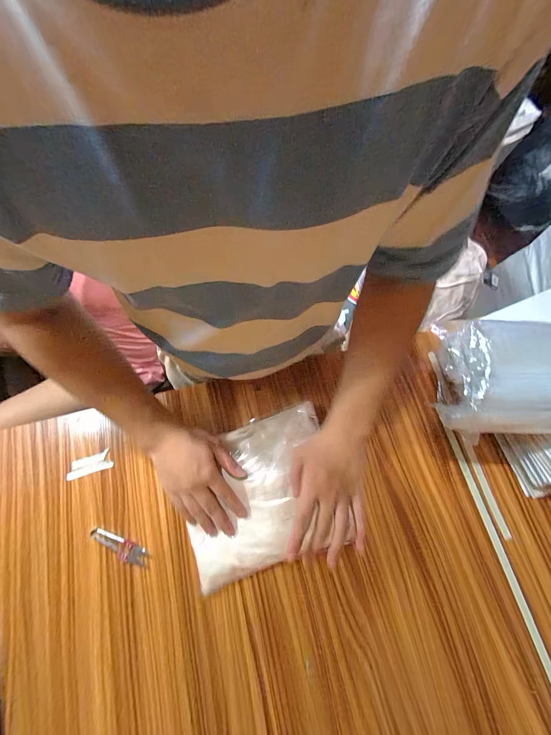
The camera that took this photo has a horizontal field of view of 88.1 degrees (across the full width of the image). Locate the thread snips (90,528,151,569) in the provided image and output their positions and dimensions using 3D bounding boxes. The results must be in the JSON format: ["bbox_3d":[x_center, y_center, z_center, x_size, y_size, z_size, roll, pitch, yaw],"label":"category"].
[{"bbox_3d":[-0.245,0.284,0.448,0.100,0.008,0.029,24,73,8],"label":"thread snips"}]

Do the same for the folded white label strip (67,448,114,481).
[{"bbox_3d":[-0.320,0.168,0.489,0.075,0.004,0.032,-20,72,-6],"label":"folded white label strip"}]

